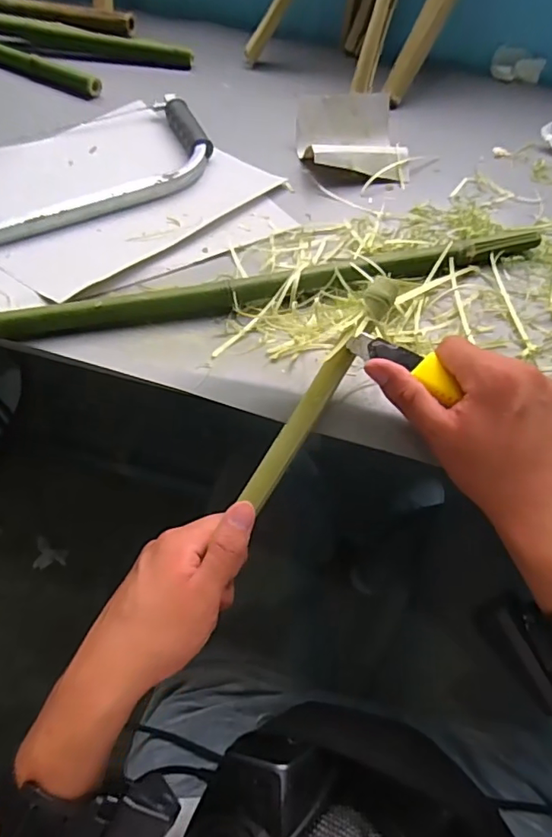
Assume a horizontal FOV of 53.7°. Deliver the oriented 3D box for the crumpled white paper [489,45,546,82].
[{"bbox_3d":[0.318,-0.462,0.719,0.064,0.037,0.028,14,54,7],"label":"crumpled white paper"}]

